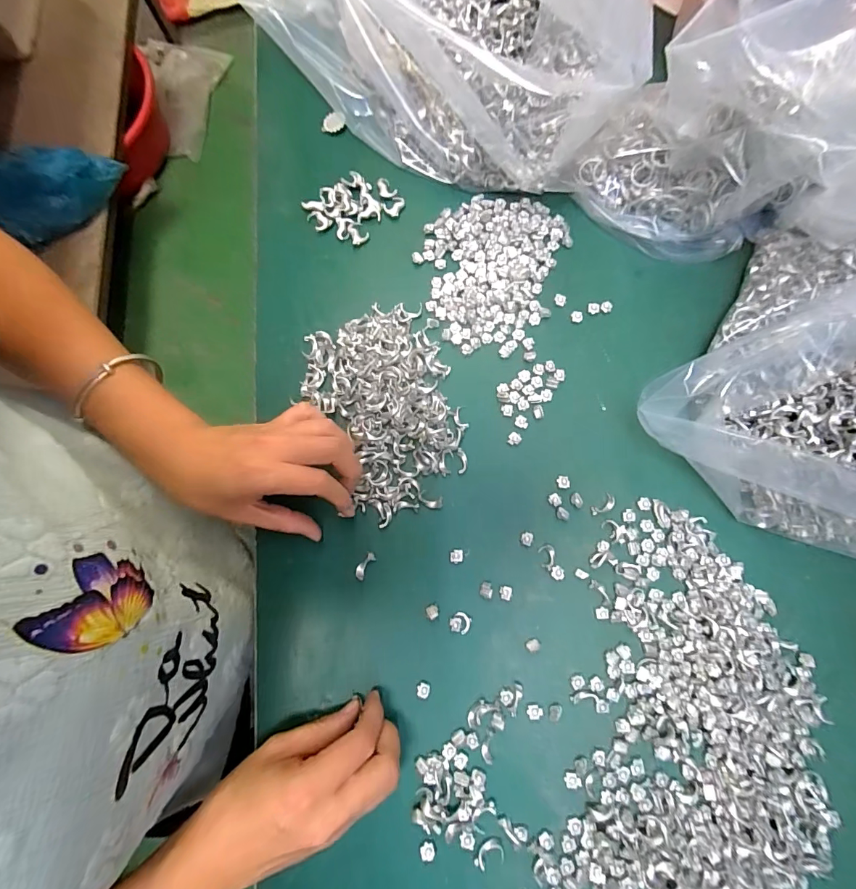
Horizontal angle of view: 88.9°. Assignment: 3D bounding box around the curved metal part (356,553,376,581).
[{"bbox_3d":[-0.046,0.089,0.320,0.009,0.005,0.021,32,80,6],"label":"curved metal part"}]

